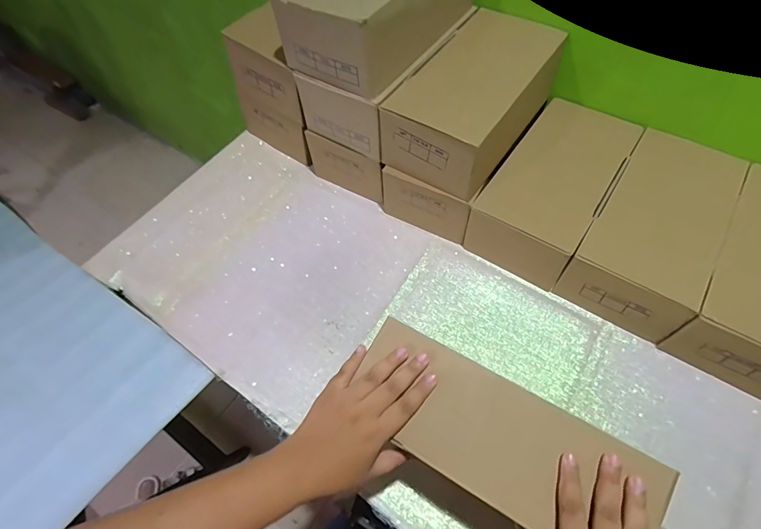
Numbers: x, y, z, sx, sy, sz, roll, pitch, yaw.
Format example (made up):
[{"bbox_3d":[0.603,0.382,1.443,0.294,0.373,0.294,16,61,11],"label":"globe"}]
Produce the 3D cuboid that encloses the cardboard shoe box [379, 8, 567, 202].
[{"bbox_3d":[0.132,-0.229,0.577,0.135,0.097,0.261,30,64,19],"label":"cardboard shoe box"}]

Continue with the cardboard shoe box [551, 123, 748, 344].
[{"bbox_3d":[0.370,-0.044,0.569,0.137,0.107,0.271,31,64,20],"label":"cardboard shoe box"}]

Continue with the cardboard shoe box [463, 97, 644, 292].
[{"bbox_3d":[0.255,-0.110,0.616,0.137,0.107,0.263,31,64,19],"label":"cardboard shoe box"}]

